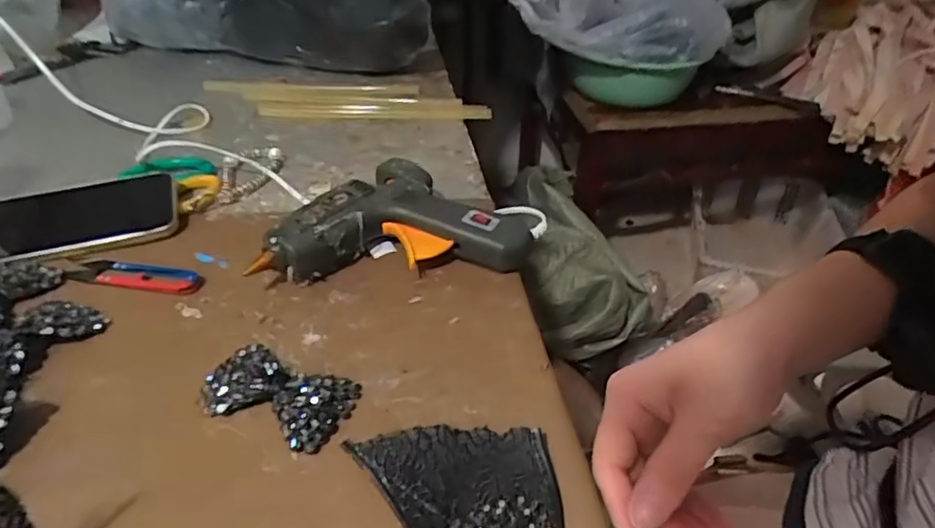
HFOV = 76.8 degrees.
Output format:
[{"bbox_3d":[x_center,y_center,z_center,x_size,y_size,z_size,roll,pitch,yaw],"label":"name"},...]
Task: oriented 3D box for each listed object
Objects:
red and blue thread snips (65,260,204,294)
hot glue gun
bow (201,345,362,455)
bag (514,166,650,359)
[{"bbox_3d":[-0.260,0.008,0.457,0.108,0.009,0.025,10,39,11],"label":"red and blue thread snips"},{"bbox_3d":[-0.052,-0.039,0.491,0.227,0.049,0.121,-4,39,-6],"label":"hot glue gun"},{"bbox_3d":[-0.118,0.078,0.367,0.091,0.016,0.055,15,40,17],"label":"bow"},{"bbox_3d":[0.235,-0.041,1.255,0.272,0.148,0.449,-6,59,-8],"label":"bag"}]

